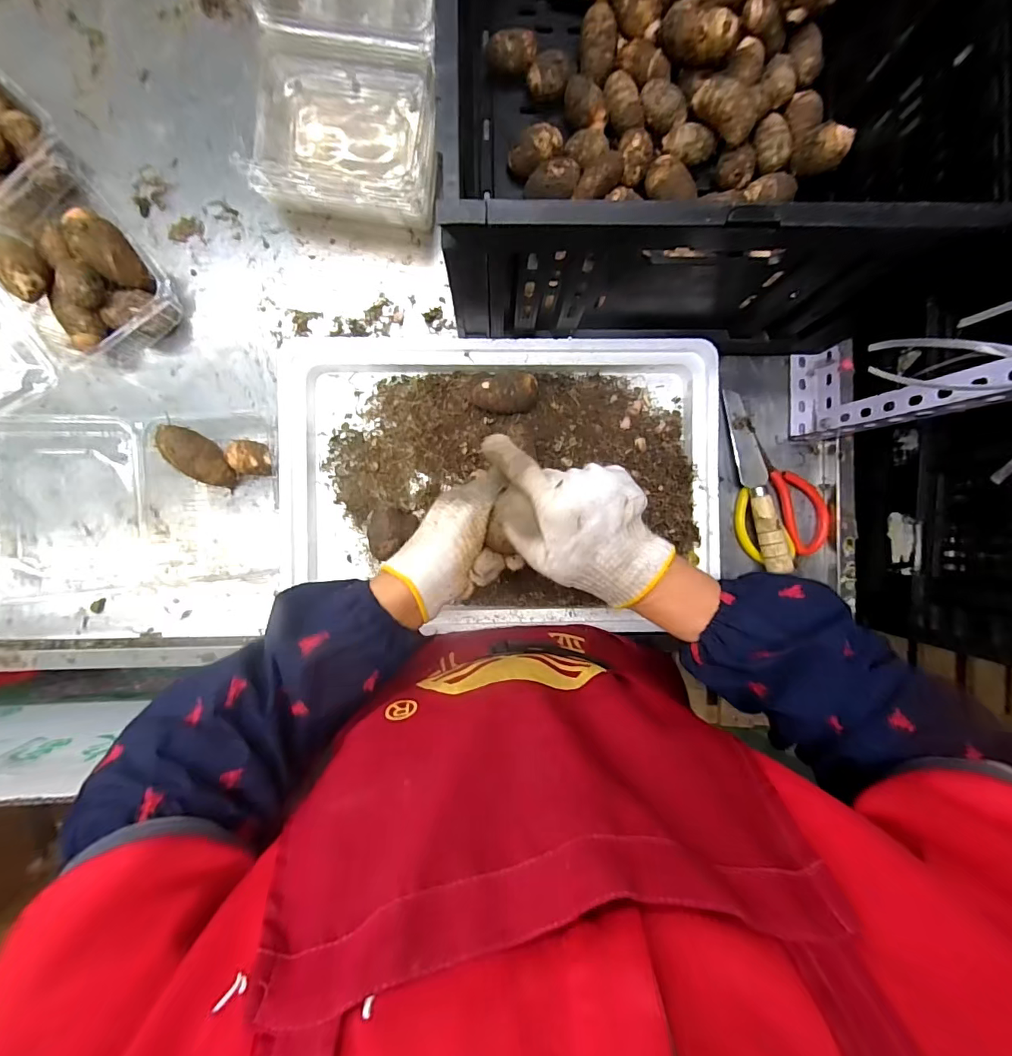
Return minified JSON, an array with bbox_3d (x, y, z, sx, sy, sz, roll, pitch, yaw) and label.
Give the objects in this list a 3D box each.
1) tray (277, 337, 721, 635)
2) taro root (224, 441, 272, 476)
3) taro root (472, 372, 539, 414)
[{"bbox_3d":[-0.008,-0.050,0.477,0.444,0.054,0.300,-1,89,-2],"label":"tray"},{"bbox_3d":[-0.261,-0.071,0.479,0.046,0.038,0.034,4,89,-2],"label":"taro root"},{"bbox_3d":[0.001,-0.134,0.464,0.064,0.037,0.038,-14,90,-2],"label":"taro root"}]

